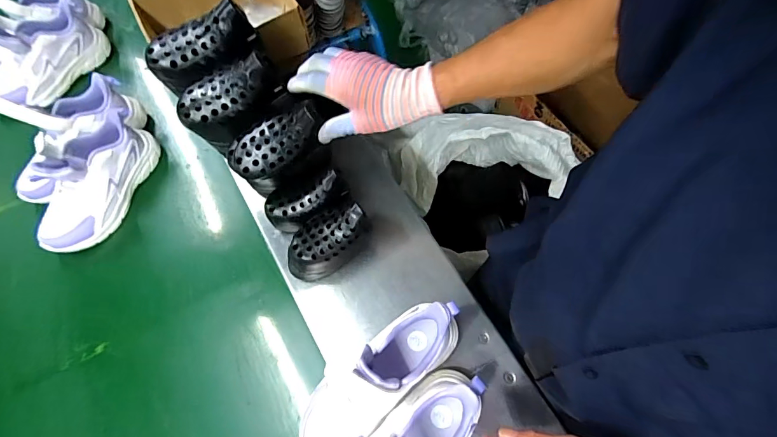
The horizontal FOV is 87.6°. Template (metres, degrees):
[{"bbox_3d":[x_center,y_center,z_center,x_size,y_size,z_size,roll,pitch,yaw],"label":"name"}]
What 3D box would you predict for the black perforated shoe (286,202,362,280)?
[{"bbox_3d":[-0.086,0.042,0.600,0.119,0.110,0.070,-42,70,-15],"label":"black perforated shoe"}]

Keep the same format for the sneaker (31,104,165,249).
[{"bbox_3d":[-0.497,-0.065,0.681,0.091,0.125,0.238,12,67,8],"label":"sneaker"}]

